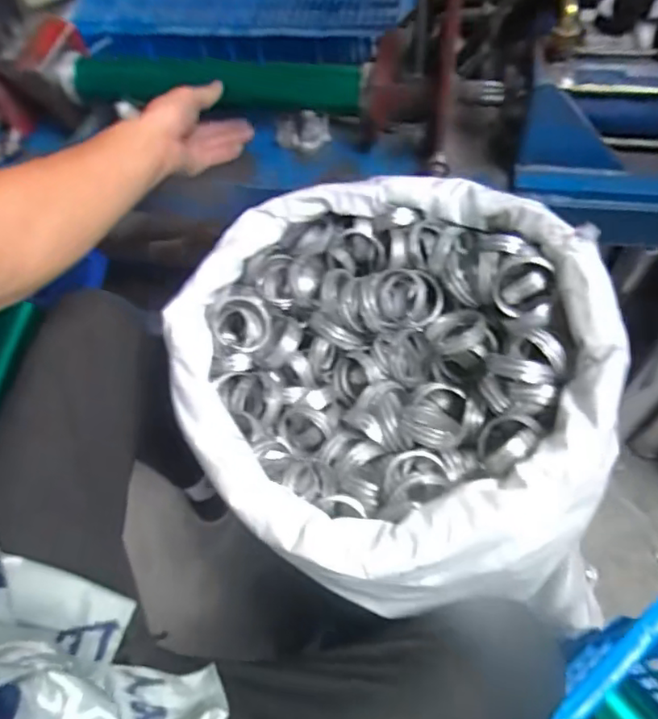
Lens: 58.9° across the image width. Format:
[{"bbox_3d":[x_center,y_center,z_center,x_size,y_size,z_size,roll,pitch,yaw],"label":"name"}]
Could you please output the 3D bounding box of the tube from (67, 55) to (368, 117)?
[{"bbox_3d":[-0.129,-0.318,0.671,0.342,0.051,0.056,7,60,9],"label":"tube"}]

